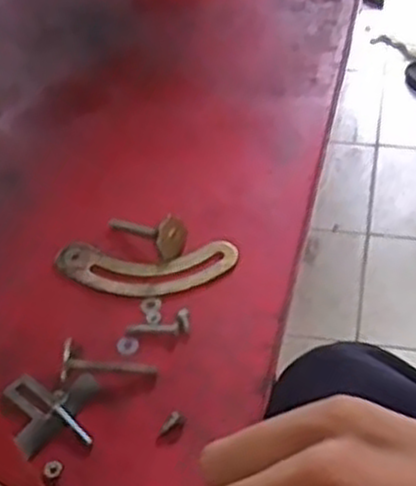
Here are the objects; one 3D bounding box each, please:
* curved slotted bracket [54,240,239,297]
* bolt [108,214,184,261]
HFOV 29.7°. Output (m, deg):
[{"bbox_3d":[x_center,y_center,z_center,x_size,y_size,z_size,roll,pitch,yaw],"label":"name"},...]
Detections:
[{"bbox_3d":[-0.048,0.018,0.577,0.133,0.006,0.049,3,50,9],"label":"curved slotted bracket"},{"bbox_3d":[-0.047,-0.011,0.584,0.067,0.025,0.028,16,52,39],"label":"bolt"}]

